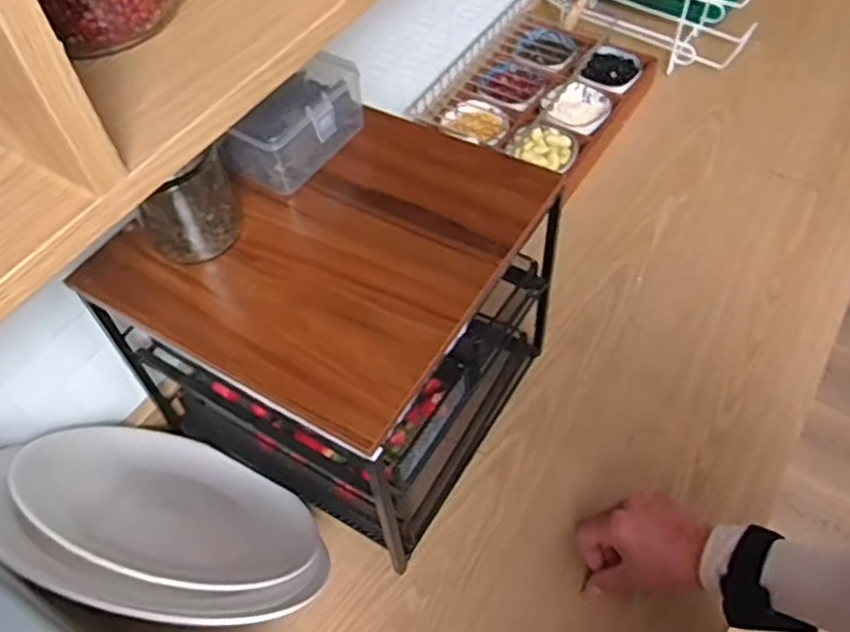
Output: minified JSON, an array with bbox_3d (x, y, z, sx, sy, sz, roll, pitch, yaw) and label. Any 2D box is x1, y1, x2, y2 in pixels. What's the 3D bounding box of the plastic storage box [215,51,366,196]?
[{"bbox_3d":[-0.111,-0.171,0.621,0.071,0.057,0.128,30,61,23],"label":"plastic storage box"}]

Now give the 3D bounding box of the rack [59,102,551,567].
[{"bbox_3d":[-0.067,0.007,0.686,0.278,0.268,0.296,26,60,21],"label":"rack"}]

